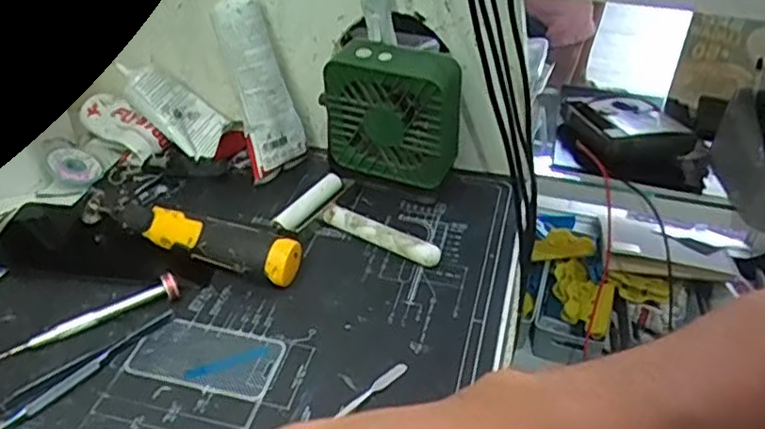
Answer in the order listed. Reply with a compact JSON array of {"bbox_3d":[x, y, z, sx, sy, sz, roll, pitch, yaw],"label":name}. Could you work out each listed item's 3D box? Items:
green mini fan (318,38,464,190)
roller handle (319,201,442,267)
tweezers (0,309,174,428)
[{"bbox_3d":[0.012,-0.070,0.517,0.106,0.110,0.039,17,42,19],"label":"green mini fan"},{"bbox_3d":[-0.001,0.015,0.491,0.093,0.019,0.013,22,44,23],"label":"roller handle"},{"bbox_3d":[-0.185,0.095,0.403,0.022,0.006,0.133,32,49,32],"label":"tweezers"}]

